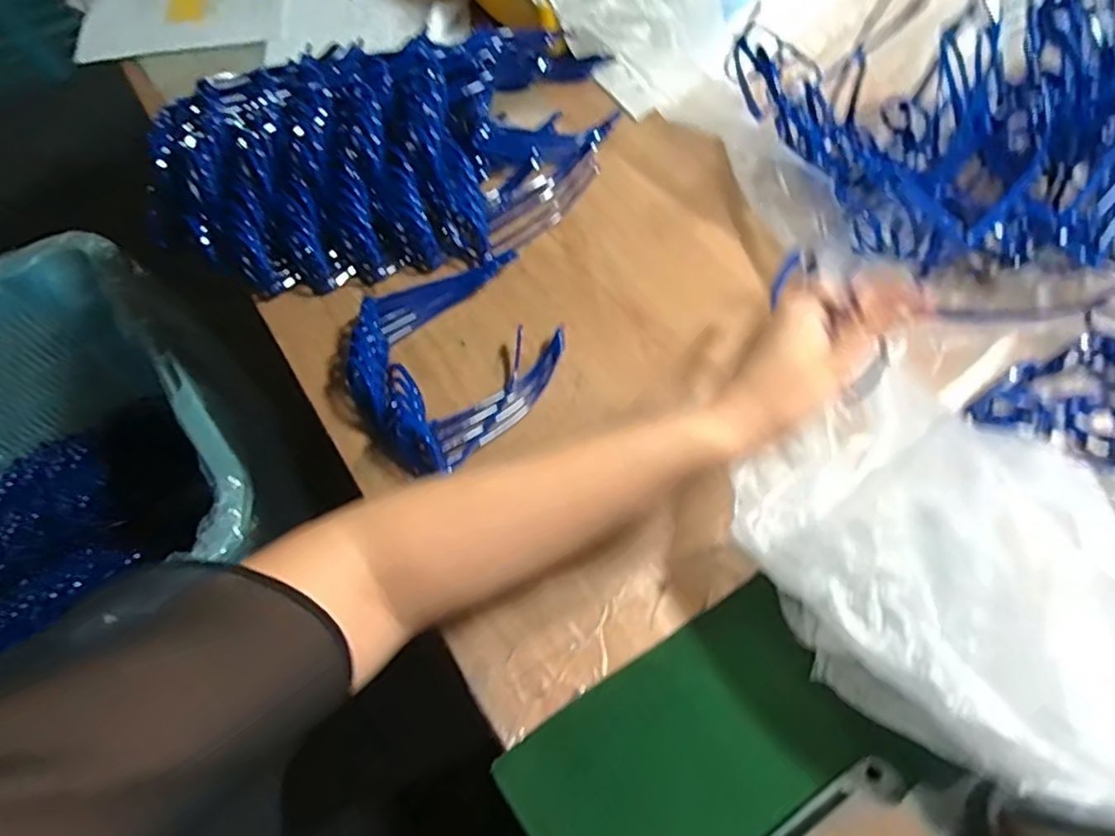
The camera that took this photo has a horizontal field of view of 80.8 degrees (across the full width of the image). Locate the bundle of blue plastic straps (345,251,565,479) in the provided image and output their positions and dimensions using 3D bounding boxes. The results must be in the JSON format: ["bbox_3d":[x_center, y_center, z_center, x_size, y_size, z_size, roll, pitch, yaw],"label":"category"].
[{"bbox_3d":[-0.077,-0.054,0.487,0.162,0.041,0.150,-1,64,2],"label":"bundle of blue plastic straps"}]

